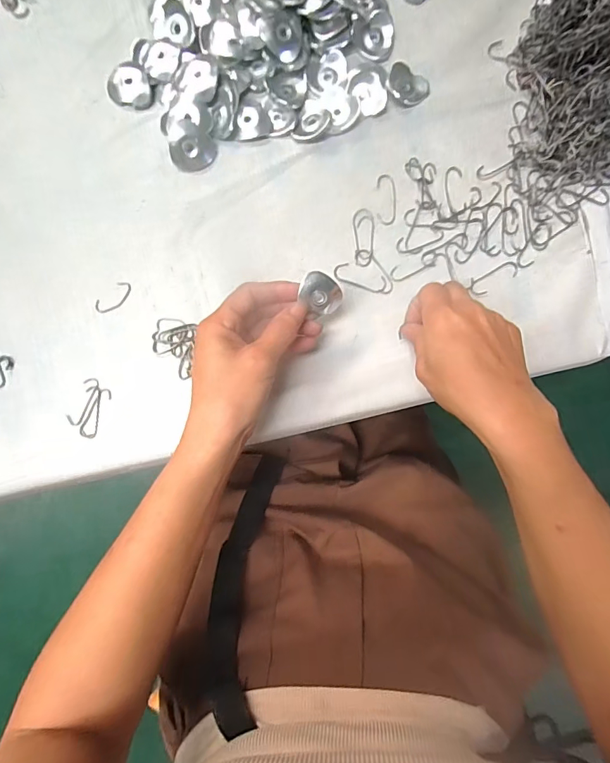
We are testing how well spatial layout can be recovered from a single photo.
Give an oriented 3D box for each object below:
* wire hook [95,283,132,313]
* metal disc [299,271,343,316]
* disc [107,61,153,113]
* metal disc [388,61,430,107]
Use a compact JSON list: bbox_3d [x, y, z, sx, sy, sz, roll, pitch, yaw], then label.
[{"bbox_3d":[-0.156,-0.068,0.349,0.034,0.004,0.016,-39,91,-2],"label":"wire hook"},{"bbox_3d":[0.012,-0.063,0.309,0.038,0.004,0.026,29,91,-34],"label":"metal disc"},{"bbox_3d":[-0.145,-0.245,0.349,0.033,0.008,0.044,-31,91,-2],"label":"disc"},{"bbox_3d":[0.085,-0.246,0.353,0.036,0.006,0.031,33,89,-1],"label":"metal disc"}]

